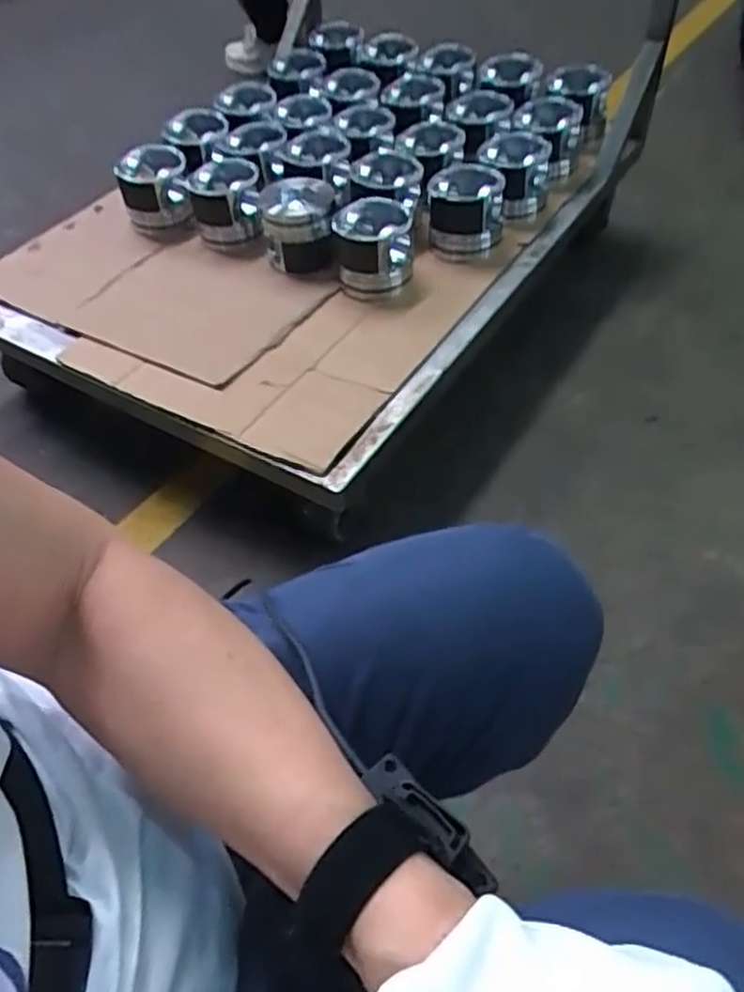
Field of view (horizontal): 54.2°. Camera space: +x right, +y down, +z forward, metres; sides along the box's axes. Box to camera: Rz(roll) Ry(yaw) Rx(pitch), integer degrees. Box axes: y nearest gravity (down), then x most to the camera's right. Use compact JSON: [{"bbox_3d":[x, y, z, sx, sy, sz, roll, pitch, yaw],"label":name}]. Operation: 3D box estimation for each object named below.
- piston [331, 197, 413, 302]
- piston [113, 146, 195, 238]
[{"bbox_3d":[0.002,-0.351,1.040,0.106,0.104,0.106,-2,51,3],"label":"piston"},{"bbox_3d":[-0.344,-0.482,1.156,0.105,0.112,0.106,-16,51,-8],"label":"piston"}]

